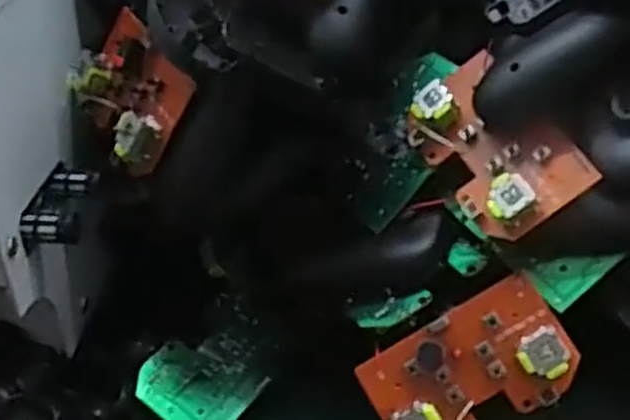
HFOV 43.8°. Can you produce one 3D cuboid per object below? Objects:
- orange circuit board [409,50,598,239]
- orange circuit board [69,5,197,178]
[{"bbox_3d":[0.082,-0.031,0.368,0.055,0.017,0.087,-37,59,6],"label":"orange circuit board"},{"bbox_3d":[-0.093,-0.060,0.384,0.019,0.055,0.095,25,18,-49],"label":"orange circuit board"}]

